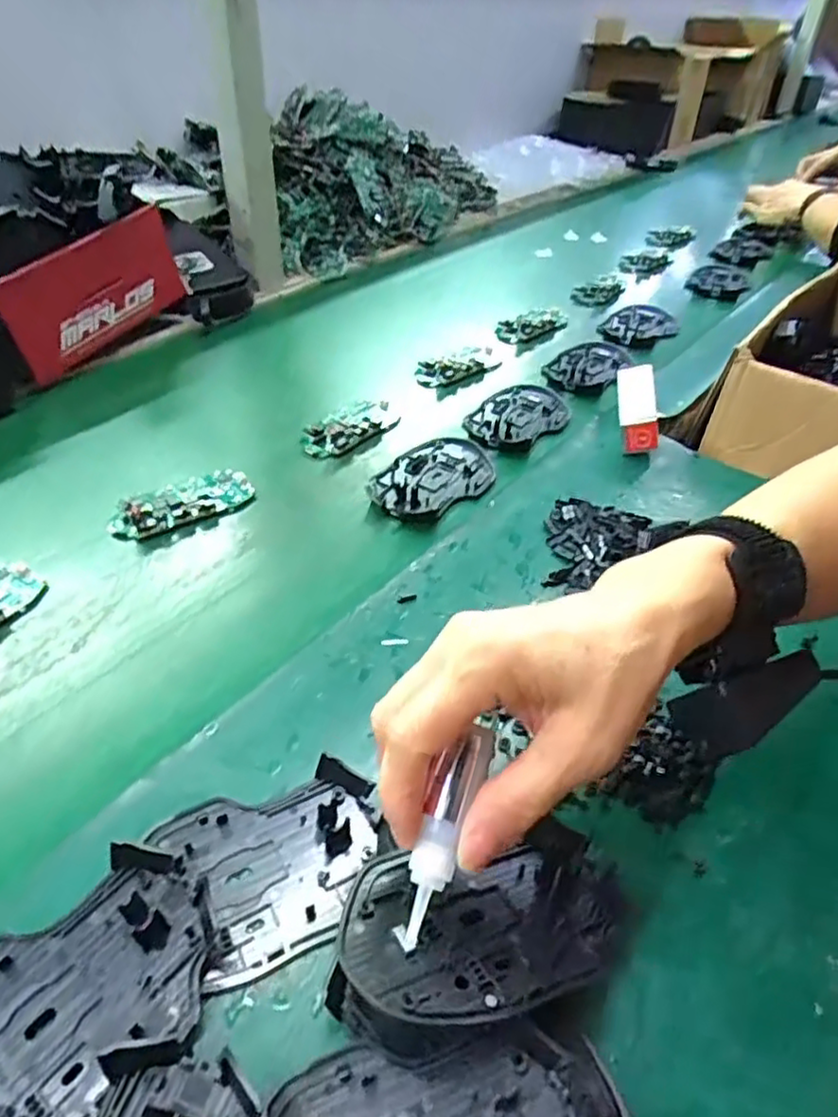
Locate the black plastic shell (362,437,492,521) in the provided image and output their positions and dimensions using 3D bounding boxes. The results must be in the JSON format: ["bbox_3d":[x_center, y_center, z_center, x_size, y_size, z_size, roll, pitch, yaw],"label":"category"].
[{"bbox_3d":[0.012,-0.063,0.524,0.075,0.010,0.114,29,50,24],"label":"black plastic shell"}]

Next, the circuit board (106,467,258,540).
[{"bbox_3d":[-0.166,-0.038,0.481,0.098,0.011,0.044,-26,52,-27],"label":"circuit board"}]

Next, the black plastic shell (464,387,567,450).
[{"bbox_3d":[0.088,-0.126,0.605,0.073,0.010,0.120,33,52,27],"label":"black plastic shell"}]

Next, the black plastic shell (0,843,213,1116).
[{"bbox_3d":[-0.126,0.157,0.237,0.110,0.016,0.070,-31,54,-30],"label":"black plastic shell"}]

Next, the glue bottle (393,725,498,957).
[{"bbox_3d":[0.009,0.100,0.251,0.016,0.013,0.079,18,80,17],"label":"glue bottle"}]

